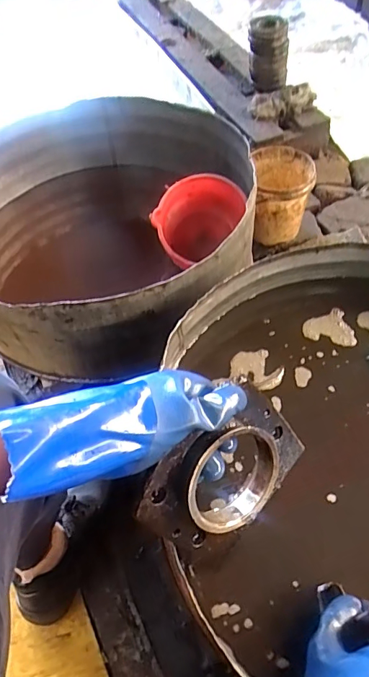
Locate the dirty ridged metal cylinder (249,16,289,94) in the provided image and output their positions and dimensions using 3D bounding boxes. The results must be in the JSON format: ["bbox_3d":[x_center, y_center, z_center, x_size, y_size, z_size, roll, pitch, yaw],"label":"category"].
[{"bbox_3d":[0.262,-0.876,1.384,0.125,0.191,0.098,3,55,5],"label":"dirty ridged metal cylinder"}]

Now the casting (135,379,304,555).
[{"bbox_3d":[0.043,0.130,0.415,0.160,0.124,0.027,-44,30,-15],"label":"casting"}]

